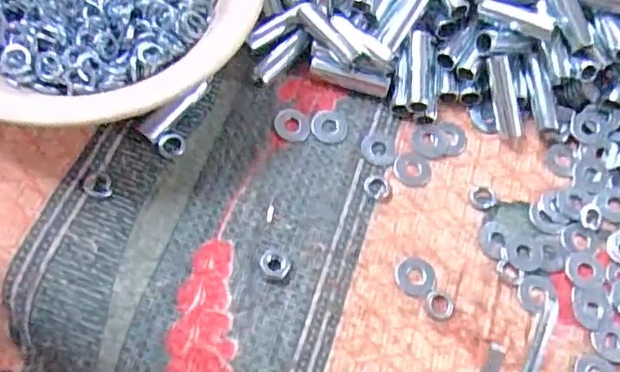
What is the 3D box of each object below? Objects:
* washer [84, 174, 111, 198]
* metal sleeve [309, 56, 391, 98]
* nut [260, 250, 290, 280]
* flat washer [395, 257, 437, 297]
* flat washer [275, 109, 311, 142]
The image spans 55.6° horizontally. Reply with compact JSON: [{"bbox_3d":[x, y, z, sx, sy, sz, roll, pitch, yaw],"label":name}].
[{"bbox_3d":[-0.098,0.000,0.270,0.011,0.004,0.012,1,68,-3],"label":"washer"},{"bbox_3d":[0.021,-0.058,0.307,0.042,0.011,0.009,16,68,3],"label":"metal sleeve"},{"bbox_3d":[-0.016,0.036,0.268,0.013,0.004,0.012,1,68,-3],"label":"nut"},{"bbox_3d":[0.049,0.042,0.273,0.018,0.004,0.019,1,68,-3],"label":"flat washer"},{"bbox_3d":[-0.009,-0.031,0.300,0.018,0.004,0.018,8,67,0],"label":"flat washer"}]

